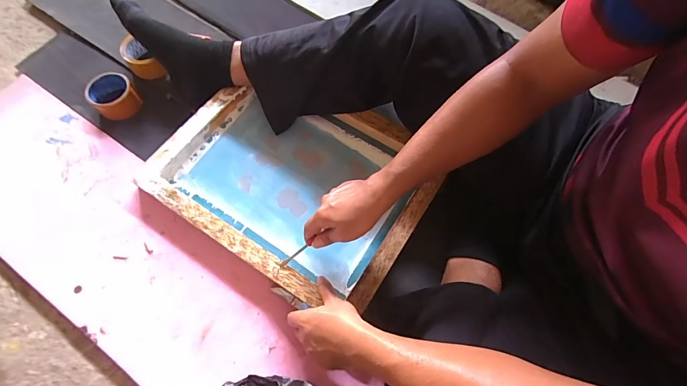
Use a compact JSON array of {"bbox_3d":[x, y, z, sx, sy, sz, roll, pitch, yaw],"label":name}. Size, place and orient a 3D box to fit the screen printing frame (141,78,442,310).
[{"bbox_3d":[-0.086,-0.030,0.630,0.461,0.047,0.349,30,71,9],"label":"screen printing frame"}]

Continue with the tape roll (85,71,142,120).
[{"bbox_3d":[-0.472,-0.201,0.698,0.084,0.042,0.084,-41,76,-16],"label":"tape roll"}]

